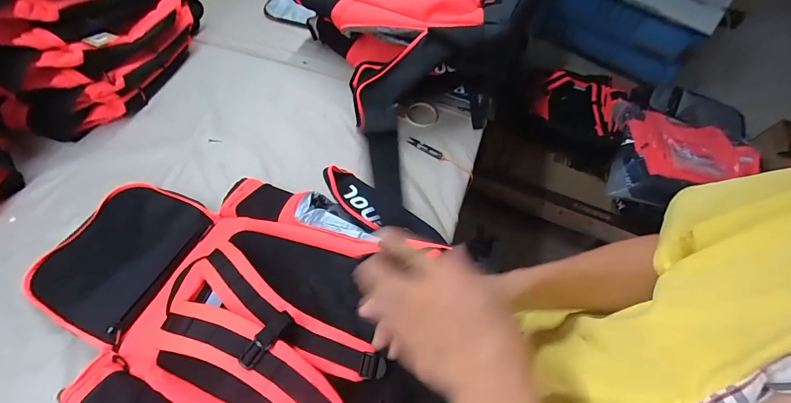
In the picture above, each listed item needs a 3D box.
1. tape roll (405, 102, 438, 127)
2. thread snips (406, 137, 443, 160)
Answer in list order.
[{"bbox_3d":[0.071,-0.229,0.926,0.084,0.016,0.083,2,58,-3],"label":"tape roll"},{"bbox_3d":[0.073,-0.133,0.873,0.096,0.006,0.024,28,61,13],"label":"thread snips"}]

